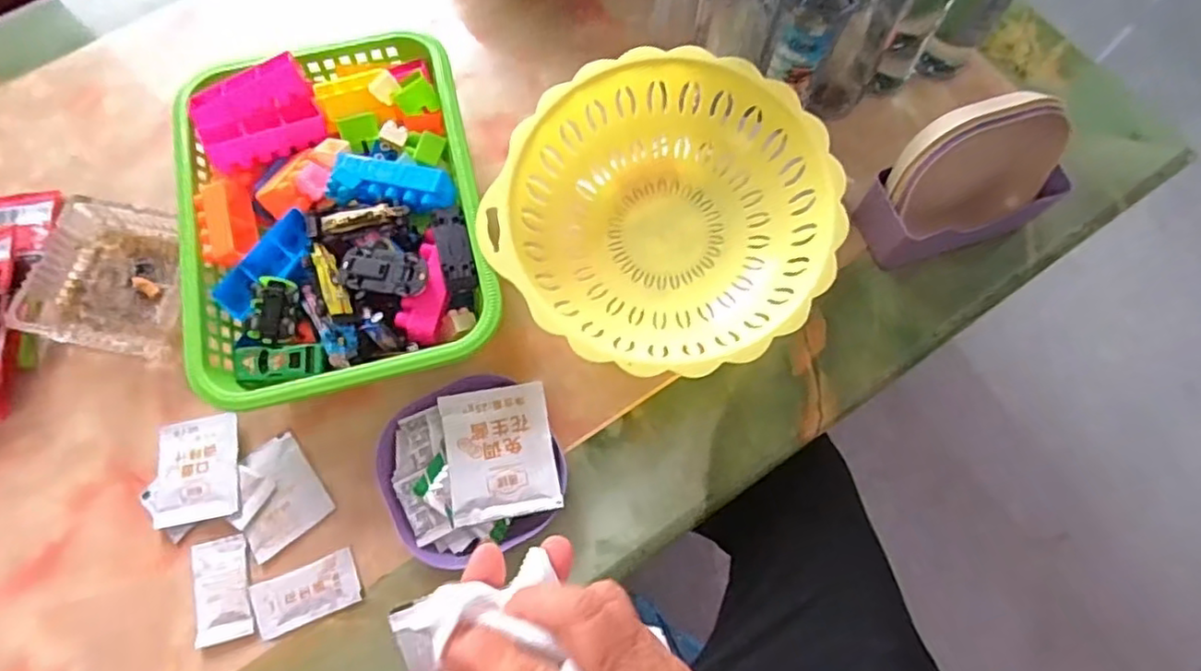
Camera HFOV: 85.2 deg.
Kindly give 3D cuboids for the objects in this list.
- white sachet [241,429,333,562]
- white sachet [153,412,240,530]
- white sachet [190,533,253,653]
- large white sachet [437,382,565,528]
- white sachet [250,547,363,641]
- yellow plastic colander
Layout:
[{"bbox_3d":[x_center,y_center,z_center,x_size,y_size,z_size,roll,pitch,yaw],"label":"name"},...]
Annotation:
[{"bbox_3d":[-0.246,0.119,0.495,0.062,0.005,0.078,-33,74,-10],"label":"white sachet"},{"bbox_3d":[-0.307,0.101,0.498,0.065,0.012,0.080,-10,72,-3],"label":"white sachet"},{"bbox_3d":[-0.274,0.185,0.475,0.039,0.005,0.071,-13,72,-4],"label":"white sachet"},{"bbox_3d":[-0.074,0.086,0.484,0.079,0.008,0.095,-11,69,-4],"label":"large white sachet"},{"bbox_3d":[-0.213,0.187,0.472,0.073,0.006,0.039,-22,73,-7],"label":"white sachet"},{"bbox_3d":[0.050,-0.083,0.510,0.235,0.106,0.235,0,71,0],"label":"yellow plastic colander"}]

